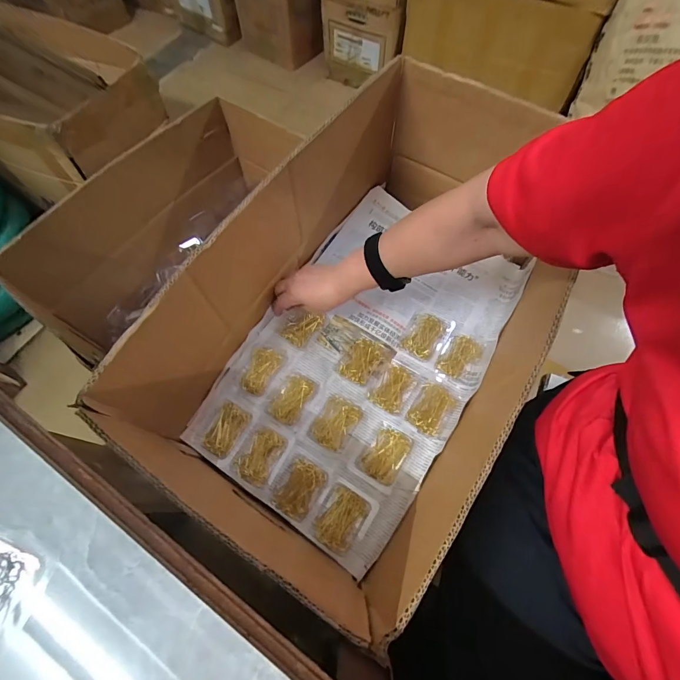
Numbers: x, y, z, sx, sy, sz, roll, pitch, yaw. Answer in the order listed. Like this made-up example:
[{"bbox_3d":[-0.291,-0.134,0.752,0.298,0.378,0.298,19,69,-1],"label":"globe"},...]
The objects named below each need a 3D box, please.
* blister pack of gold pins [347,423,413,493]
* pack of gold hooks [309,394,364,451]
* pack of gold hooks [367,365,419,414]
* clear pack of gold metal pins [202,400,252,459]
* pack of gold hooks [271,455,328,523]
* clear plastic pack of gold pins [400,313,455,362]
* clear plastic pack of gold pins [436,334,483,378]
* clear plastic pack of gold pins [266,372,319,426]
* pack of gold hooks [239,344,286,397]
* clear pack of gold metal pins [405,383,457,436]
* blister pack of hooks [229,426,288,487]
[{"bbox_3d":[0.059,0.157,0.506,0.064,0.020,0.087,29,69,13],"label":"blister pack of gold pins"},{"bbox_3d":[-0.007,0.120,0.529,0.055,0.015,0.075,26,68,12],"label":"pack of gold hooks"},{"bbox_3d":[0.079,0.071,0.540,0.049,0.018,0.069,35,71,15],"label":"pack of gold hooks"},{"bbox_3d":[-0.162,0.128,0.522,0.044,0.013,0.073,20,67,10],"label":"clear pack of gold metal pins"},{"bbox_3d":[-0.055,0.199,0.492,0.053,0.019,0.075,30,69,14],"label":"pack of gold hooks"},{"bbox_3d":[0.140,-0.009,0.586,0.065,0.020,0.083,25,68,11],"label":"clear plastic pack of gold pins"},{"bbox_3d":[0.185,0.023,0.575,0.080,0.011,0.052,-38,70,-15],"label":"clear plastic pack of gold pins"},{"bbox_3d":[-0.073,0.082,0.535,0.054,0.020,0.075,26,68,12],"label":"clear plastic pack of gold pins"},{"bbox_3d":[-0.125,0.044,0.564,0.054,0.013,0.082,18,67,9],"label":"pack of gold hooks"},{"bbox_3d":[0.134,0.101,0.537,0.053,0.014,0.071,28,69,13],"label":"clear pack of gold metal pins"},{"bbox_3d":[-0.114,0.160,0.511,0.056,0.021,0.074,24,68,11],"label":"blister pack of hooks"}]

